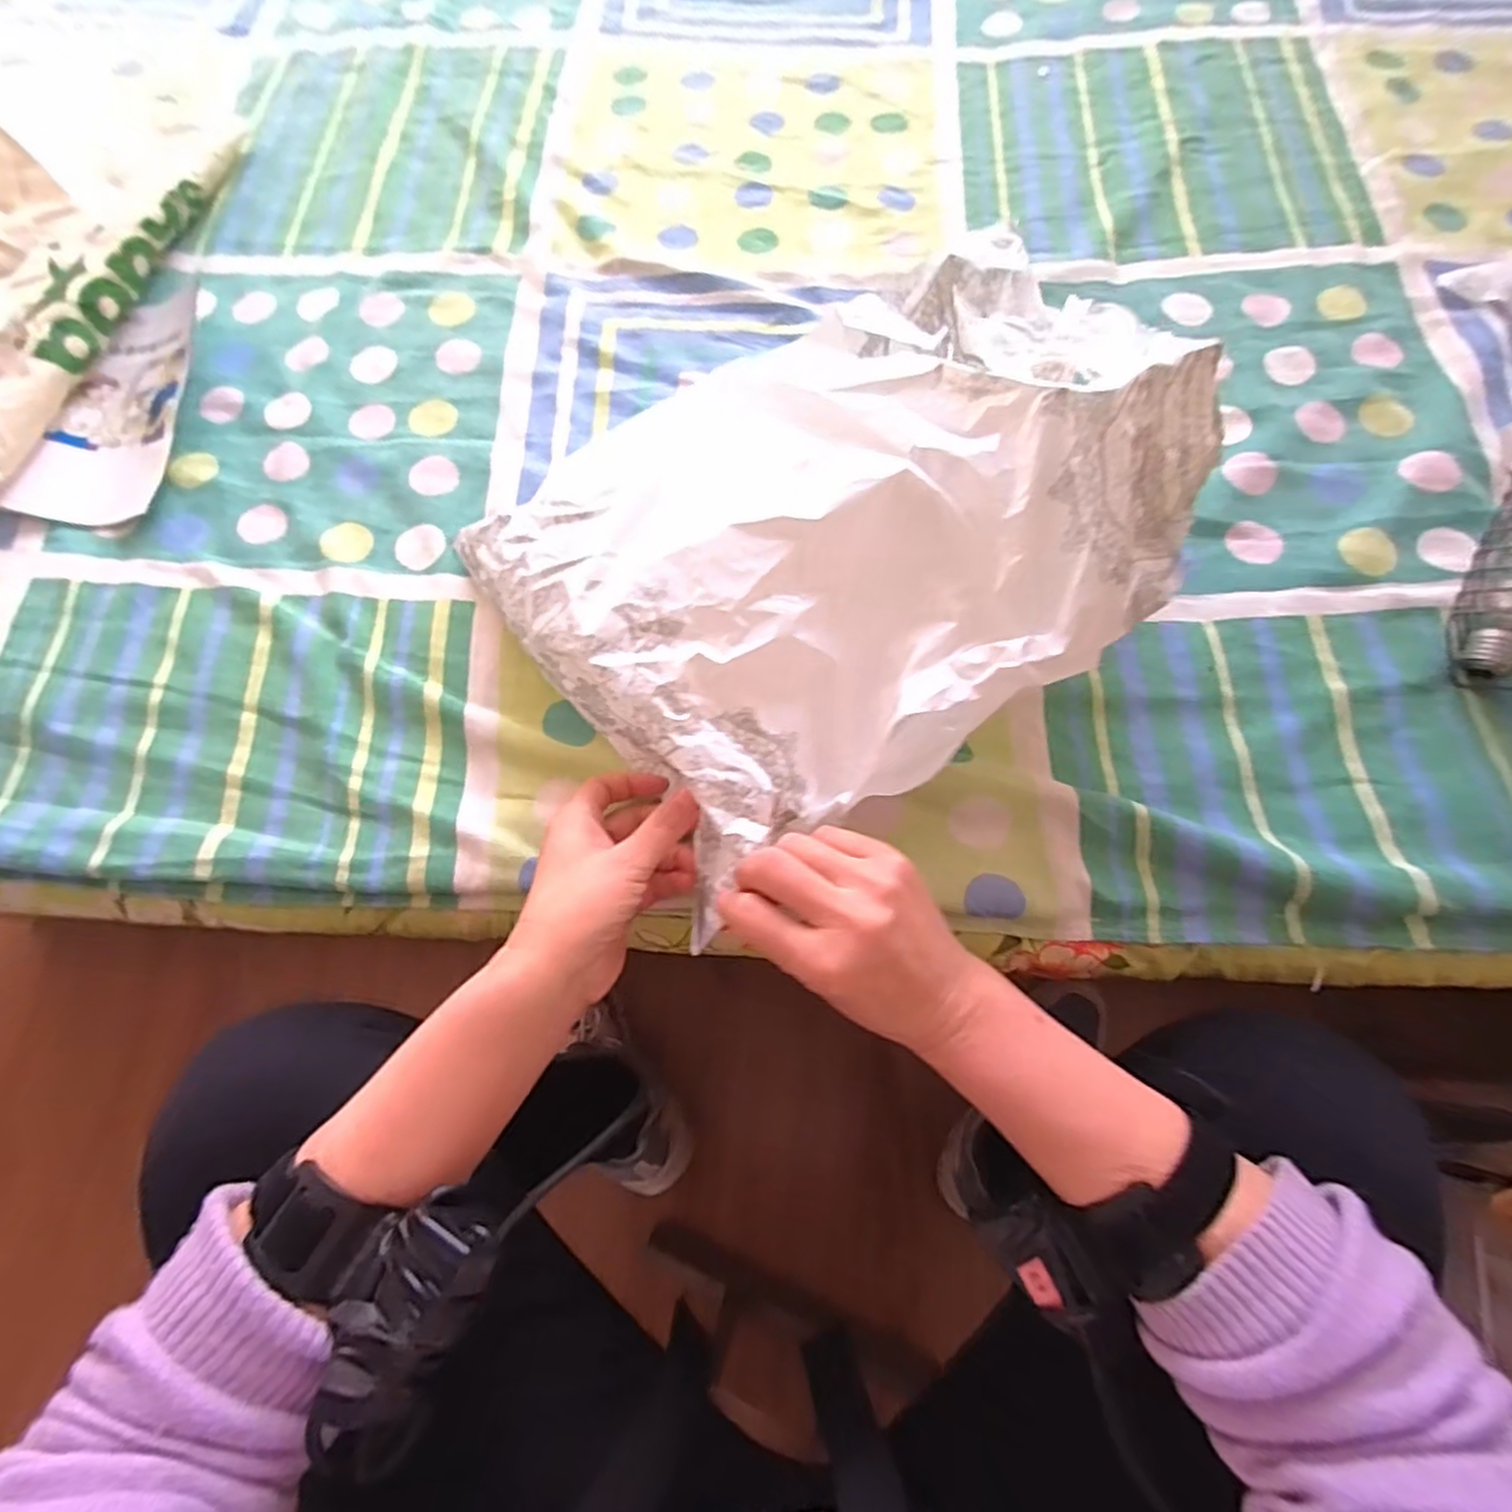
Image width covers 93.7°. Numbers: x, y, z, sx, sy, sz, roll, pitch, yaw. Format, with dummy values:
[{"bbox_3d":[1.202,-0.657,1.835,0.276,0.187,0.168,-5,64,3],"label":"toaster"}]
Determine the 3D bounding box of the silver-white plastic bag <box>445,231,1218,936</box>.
[{"bbox_3d":[0.054,-0.134,0.381,0.378,0.123,0.284,-32,72,-9],"label":"silver-white plastic bag"}]

